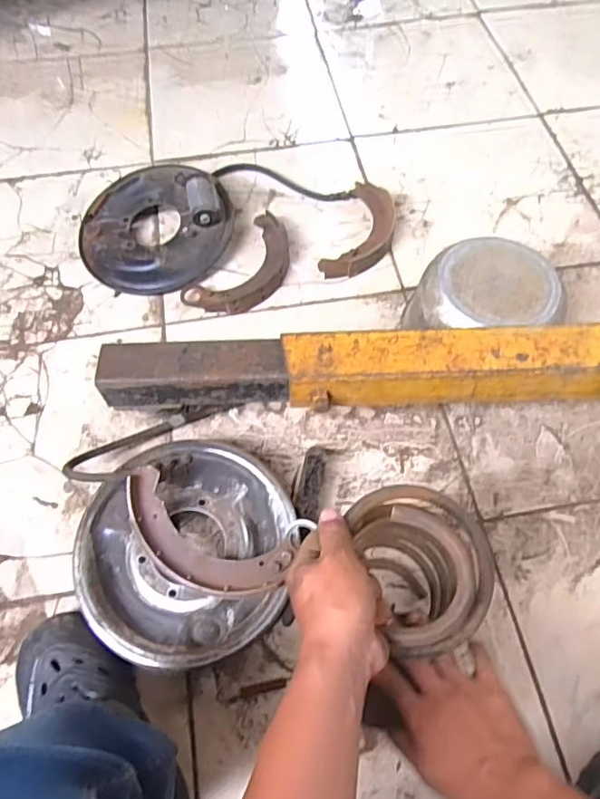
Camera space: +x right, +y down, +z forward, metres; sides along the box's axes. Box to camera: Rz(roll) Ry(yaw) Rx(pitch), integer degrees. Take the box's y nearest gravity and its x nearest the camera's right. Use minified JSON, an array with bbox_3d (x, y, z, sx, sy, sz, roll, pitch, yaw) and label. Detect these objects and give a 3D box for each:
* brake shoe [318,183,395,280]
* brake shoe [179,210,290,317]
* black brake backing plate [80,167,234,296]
[{"bbox_3d":[0.116,-0.298,0.994,0.098,0.032,0.226,19,65,11],"label":"brake shoe"},{"bbox_3d":[-0.091,-0.220,0.955,0.121,0.033,0.223,36,69,18],"label":"brake shoe"},{"bbox_3d":[-0.257,-0.308,0.972,0.254,0.087,0.242,-1,63,1],"label":"black brake backing plate"}]

